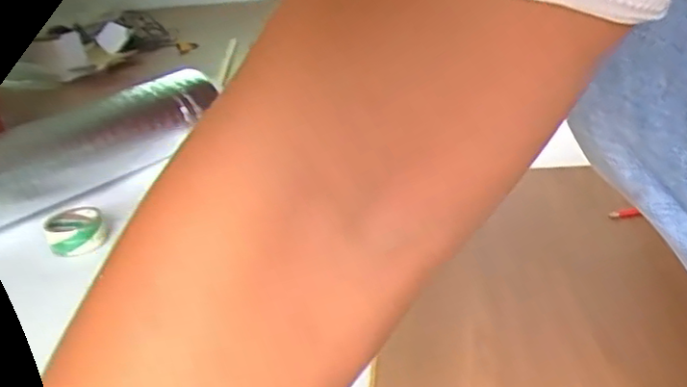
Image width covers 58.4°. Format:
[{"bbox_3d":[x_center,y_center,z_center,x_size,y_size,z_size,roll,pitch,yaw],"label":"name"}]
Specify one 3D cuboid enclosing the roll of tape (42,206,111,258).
[{"bbox_3d":[-0.419,0.058,0.964,0.088,0.046,0.080,-16,26,-21],"label":"roll of tape"}]

